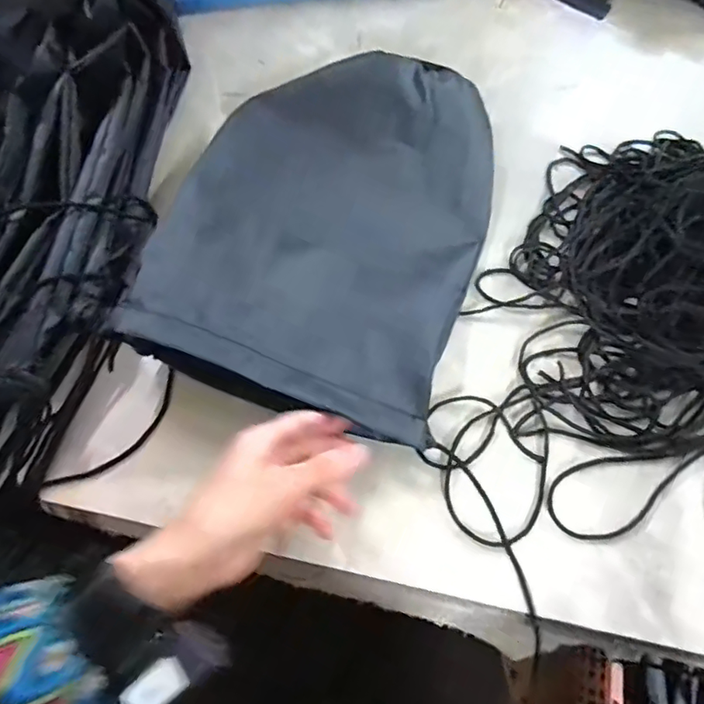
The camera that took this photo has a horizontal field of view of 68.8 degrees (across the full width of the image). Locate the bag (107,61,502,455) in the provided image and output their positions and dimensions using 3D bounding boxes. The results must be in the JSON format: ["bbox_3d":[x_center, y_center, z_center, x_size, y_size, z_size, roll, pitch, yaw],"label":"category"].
[{"bbox_3d":[-0.014,-0.128,0.460,0.257,0.029,0.381,18,63,-1],"label":"bag"}]

